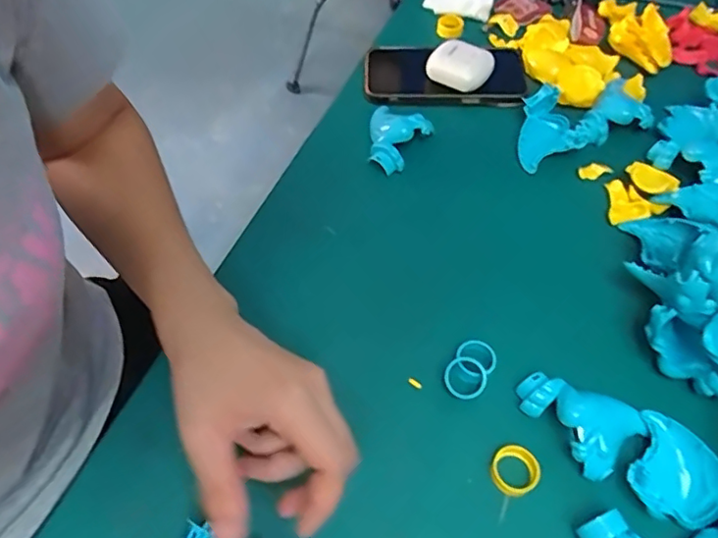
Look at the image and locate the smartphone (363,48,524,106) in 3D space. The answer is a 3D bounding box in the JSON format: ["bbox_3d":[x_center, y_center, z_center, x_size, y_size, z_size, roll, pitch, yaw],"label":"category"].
[{"bbox_3d":[0.076,-0.176,0.523,0.141,0.014,0.067,2,65,8],"label":"smartphone"}]

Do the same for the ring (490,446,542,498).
[{"bbox_3d":[0.089,0.115,0.329,0.026,0.012,0.027,0,54,1],"label":"ring"}]

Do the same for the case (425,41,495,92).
[{"bbox_3d":[0.088,-0.180,0.512,0.057,0.024,0.048,25,58,18],"label":"case"}]

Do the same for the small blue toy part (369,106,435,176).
[{"bbox_3d":[0.025,-0.113,0.481,0.053,0.028,0.064,25,58,18],"label":"small blue toy part"}]

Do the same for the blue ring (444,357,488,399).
[{"bbox_3d":[0.067,0.068,0.359,0.026,0.013,0.025,15,84,22],"label":"blue ring"}]

